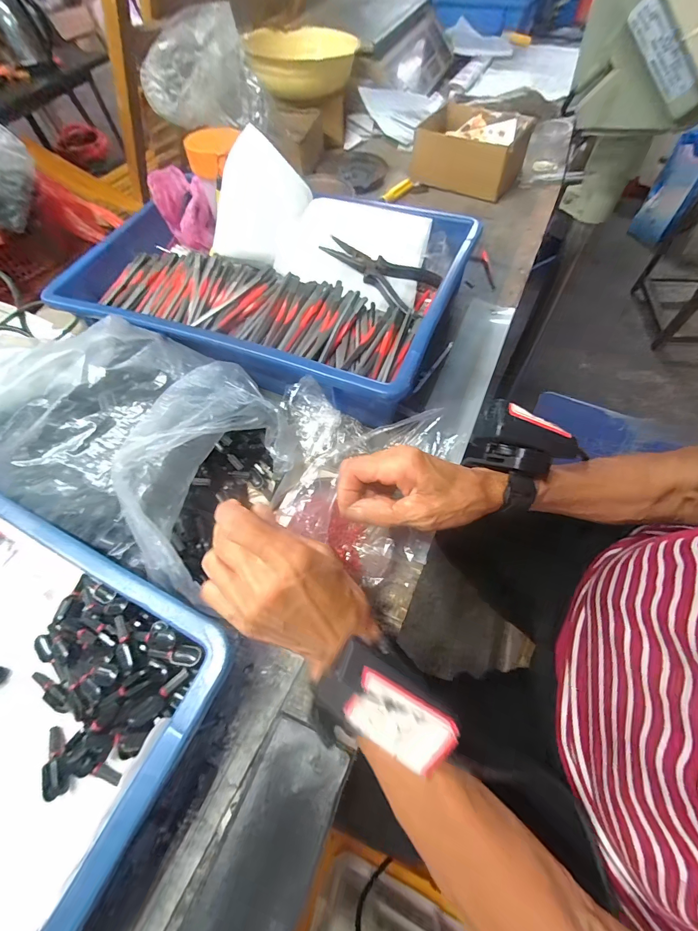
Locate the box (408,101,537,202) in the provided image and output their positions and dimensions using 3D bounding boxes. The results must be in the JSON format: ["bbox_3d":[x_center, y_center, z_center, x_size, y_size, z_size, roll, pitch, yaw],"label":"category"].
[{"bbox_3d":[0.187,-0.486,0.581,0.158,0.068,0.124,16,64,11],"label":"box"}]

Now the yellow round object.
[{"bbox_3d":[-0.075,-0.687,0.638,0.196,0.054,0.164,-17,62,-6],"label":"yellow round object"}]

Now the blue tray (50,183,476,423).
[{"bbox_3d":[-0.093,-0.217,0.444,0.415,0.079,0.272,20,64,13],"label":"blue tray"}]

